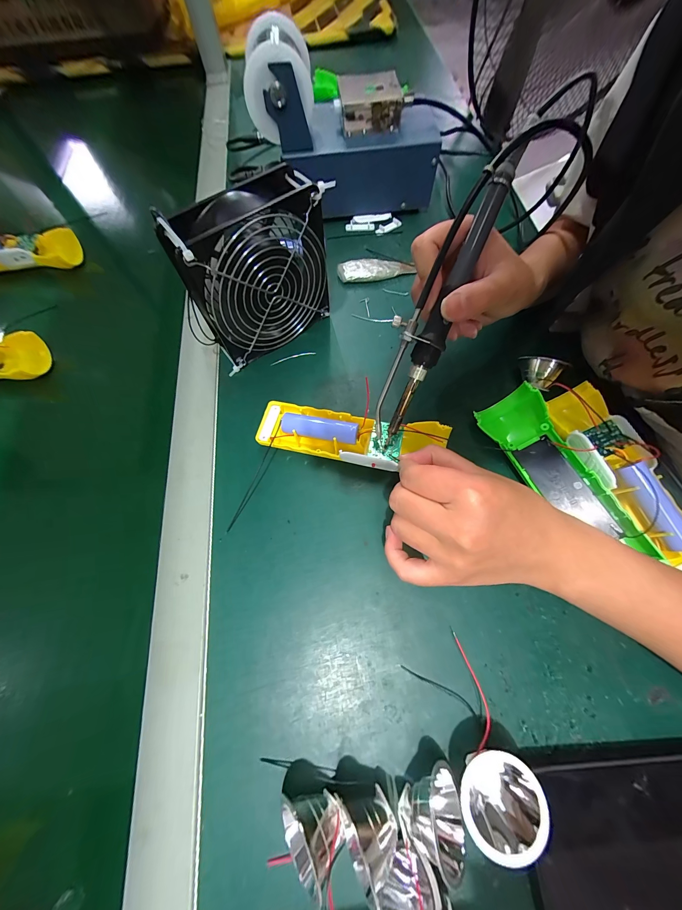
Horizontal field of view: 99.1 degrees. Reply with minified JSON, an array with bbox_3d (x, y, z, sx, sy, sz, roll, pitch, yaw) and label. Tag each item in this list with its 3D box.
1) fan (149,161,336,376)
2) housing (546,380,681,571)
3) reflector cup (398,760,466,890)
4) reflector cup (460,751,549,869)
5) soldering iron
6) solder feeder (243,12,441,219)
[{"bbox_3d":[-0.072,-0.156,0.262,0.120,0.125,0.042,-34,70,-11],"label":"fan"},{"bbox_3d":[0.225,0.014,0.231,0.042,0.032,0.160,-18,68,-5],"label":"housing"},{"bbox_3d":[0.052,0.204,0.164,0.036,0.037,0.034,-1,67,2],"label":"reflector cup"},{"bbox_3d":[0.092,0.199,0.168,0.046,0.032,0.040,-37,62,-8],"label":"reflector cup"},{"bbox_3d":[0.064,-0.102,0.198,0.034,0.016,0.192,25,107,9],"label":"soldering iron"},{"bbox_3d":[0.008,-0.382,0.344,0.205,0.139,0.106,-4,67,1],"label":"solder feeder"}]

